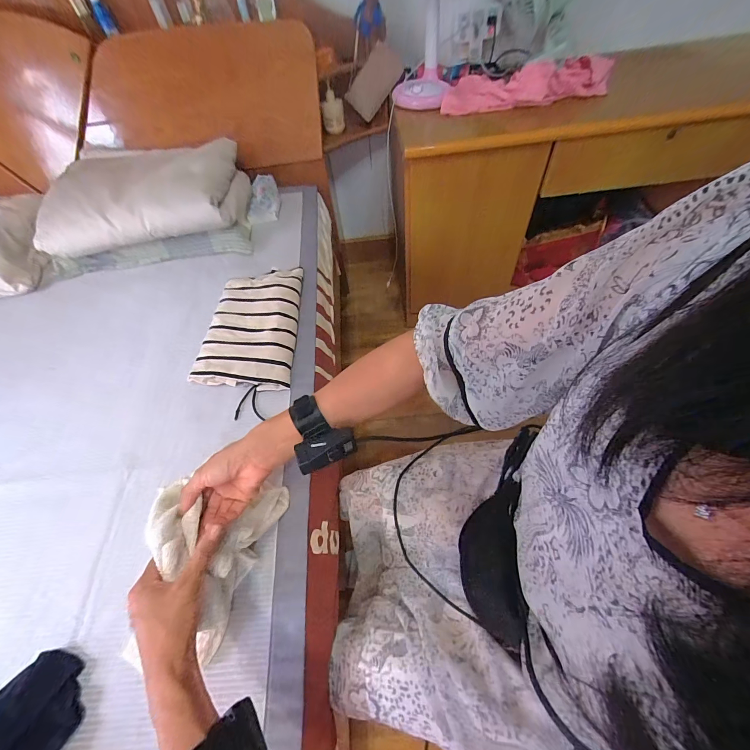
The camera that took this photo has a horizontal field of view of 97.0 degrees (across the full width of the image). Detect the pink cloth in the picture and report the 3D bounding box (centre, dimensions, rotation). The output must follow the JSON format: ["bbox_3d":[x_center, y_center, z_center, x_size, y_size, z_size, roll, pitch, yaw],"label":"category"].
[{"bbox_3d":[0.423,-0.813,0.925,0.457,0.076,0.145,-12,56,-3],"label":"pink cloth"}]

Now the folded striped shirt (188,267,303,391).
[{"bbox_3d":[-0.279,-0.126,0.785,0.212,0.057,0.348,1,57,6],"label":"folded striped shirt"}]

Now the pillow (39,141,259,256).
[{"bbox_3d":[-0.656,-0.511,0.920,0.533,0.157,0.305,-3,56,3],"label":"pillow"}]

